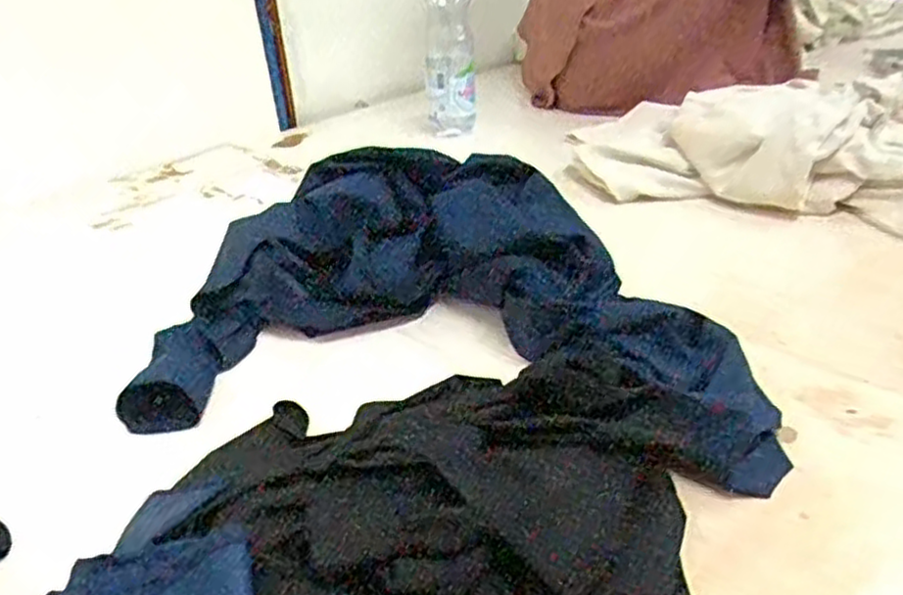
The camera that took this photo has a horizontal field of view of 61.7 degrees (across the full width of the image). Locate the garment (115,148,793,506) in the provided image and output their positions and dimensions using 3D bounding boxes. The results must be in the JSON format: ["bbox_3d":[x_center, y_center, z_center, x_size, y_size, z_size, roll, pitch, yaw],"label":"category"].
[{"bbox_3d":[0.003,-0.011,0.725,0.566,0.128,0.333,3,31,13],"label":"garment"}]

